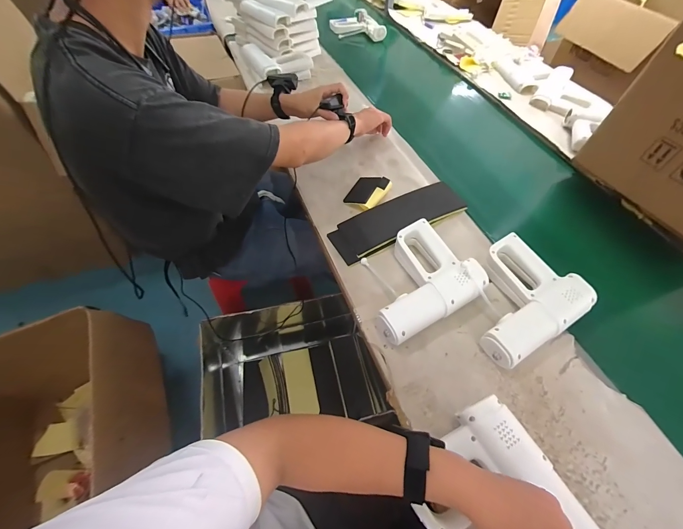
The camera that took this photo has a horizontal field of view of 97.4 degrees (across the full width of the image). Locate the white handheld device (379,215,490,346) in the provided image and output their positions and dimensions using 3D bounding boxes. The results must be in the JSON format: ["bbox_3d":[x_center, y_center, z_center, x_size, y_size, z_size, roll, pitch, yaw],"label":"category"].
[{"bbox_3d":[0.135,0.026,0.565,0.211,0.067,0.184,-29,62,-19],"label":"white handheld device"}]

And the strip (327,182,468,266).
[{"bbox_3d":[0.126,-0.103,0.681,0.320,0.015,0.107,-26,61,-17],"label":"strip"}]

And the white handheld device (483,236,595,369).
[{"bbox_3d":[0.310,0.055,0.540,0.206,0.063,0.187,-24,60,-16],"label":"white handheld device"}]

